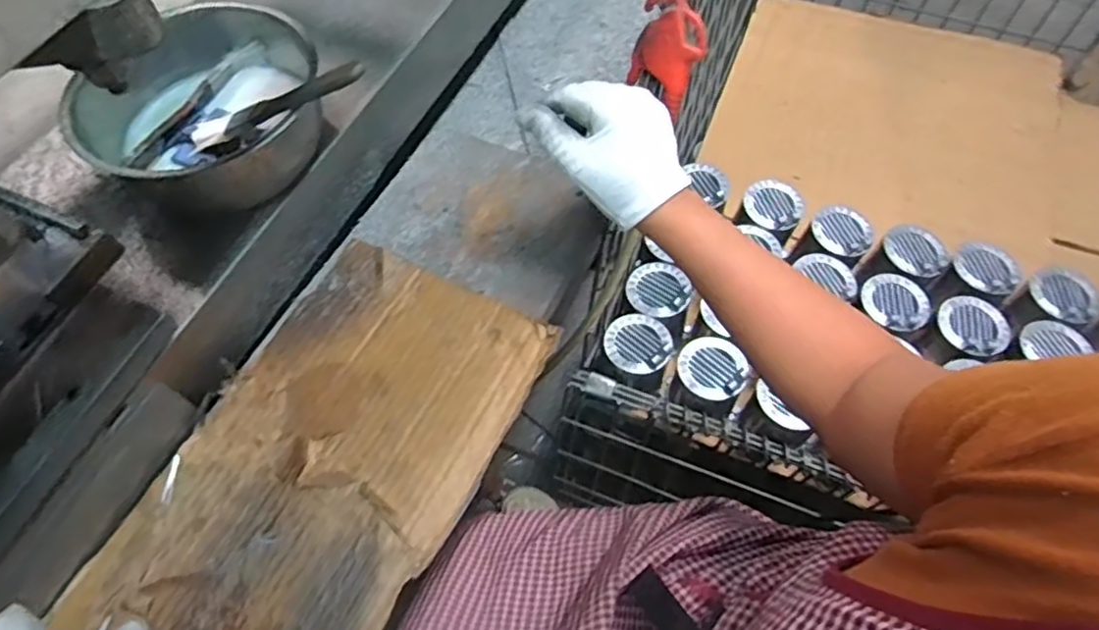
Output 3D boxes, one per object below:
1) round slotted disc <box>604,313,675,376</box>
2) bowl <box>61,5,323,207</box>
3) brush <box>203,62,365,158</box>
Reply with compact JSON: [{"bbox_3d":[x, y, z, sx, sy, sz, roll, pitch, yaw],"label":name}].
[{"bbox_3d":[0.116,0.037,0.858,0.082,0.015,0.093,-32,52,-10],"label":"round slotted disc"},{"bbox_3d":[-0.273,-0.179,0.534,0.166,0.083,0.166,0,62,0],"label":"bowl"},{"bbox_3d":[-0.204,-0.156,0.498,0.168,0.027,0.030,-11,55,34],"label":"brush"}]

